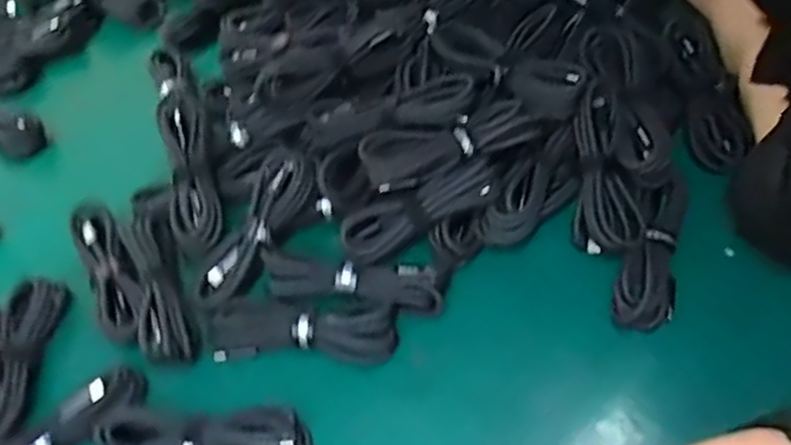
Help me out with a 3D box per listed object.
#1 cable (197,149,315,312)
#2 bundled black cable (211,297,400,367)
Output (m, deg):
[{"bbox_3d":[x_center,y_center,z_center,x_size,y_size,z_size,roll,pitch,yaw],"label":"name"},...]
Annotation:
[{"bbox_3d":[-0.090,0.002,0.408,0.036,0.016,0.108,25,75,22],"label":"cable"},{"bbox_3d":[-0.053,0.064,0.380,0.105,0.022,0.031,2,54,7],"label":"bundled black cable"}]

